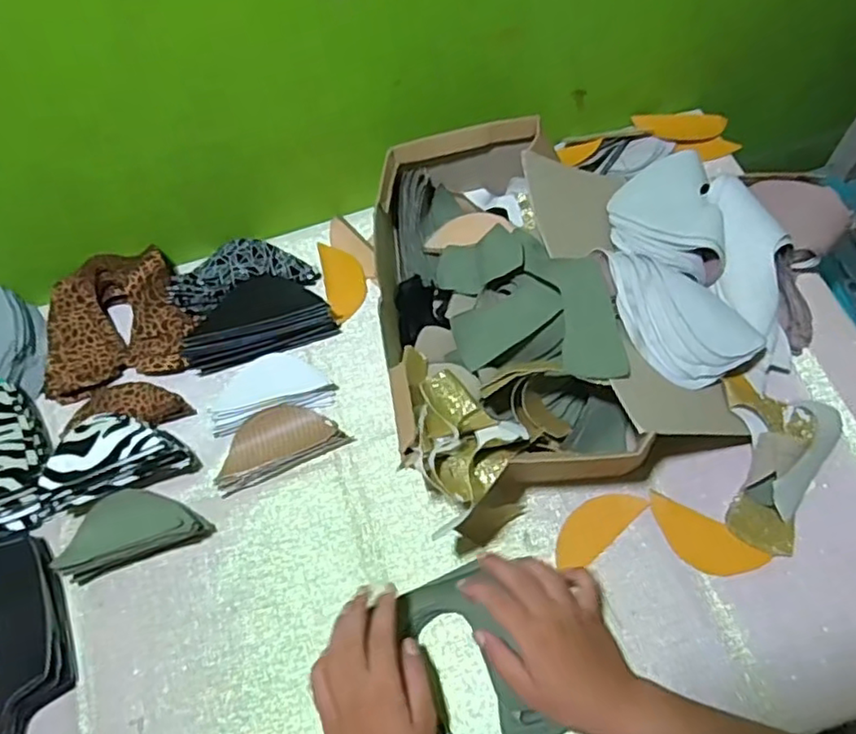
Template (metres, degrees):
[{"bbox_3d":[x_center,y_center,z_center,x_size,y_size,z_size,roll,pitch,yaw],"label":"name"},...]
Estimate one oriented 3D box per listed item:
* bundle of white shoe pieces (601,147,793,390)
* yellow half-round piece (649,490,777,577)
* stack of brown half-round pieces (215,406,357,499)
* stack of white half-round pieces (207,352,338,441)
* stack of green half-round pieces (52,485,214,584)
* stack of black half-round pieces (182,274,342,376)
[{"bbox_3d":[0.245,-0.108,0.617,0.172,0.081,0.266,-9,62,0],"label":"bundle of white shoe pieces"},{"bbox_3d":[0.235,0.150,0.550,0.104,0.006,0.045,26,67,16],"label":"yellow half-round piece"},{"bbox_3d":[-0.144,0.071,0.607,0.121,0.028,0.057,-23,63,-7],"label":"stack of brown half-round pieces"},{"bbox_3d":[-0.155,0.021,0.630,0.118,0.021,0.063,-16,63,-4],"label":"stack of white half-round pieces"},{"bbox_3d":[-0.261,0.146,0.569,0.120,0.051,0.060,-23,63,-7],"label":"stack of green half-round pieces"},{"bbox_3d":[-0.178,-0.053,0.660,0.151,0.039,0.086,-18,63,-5],"label":"stack of black half-round pieces"}]

